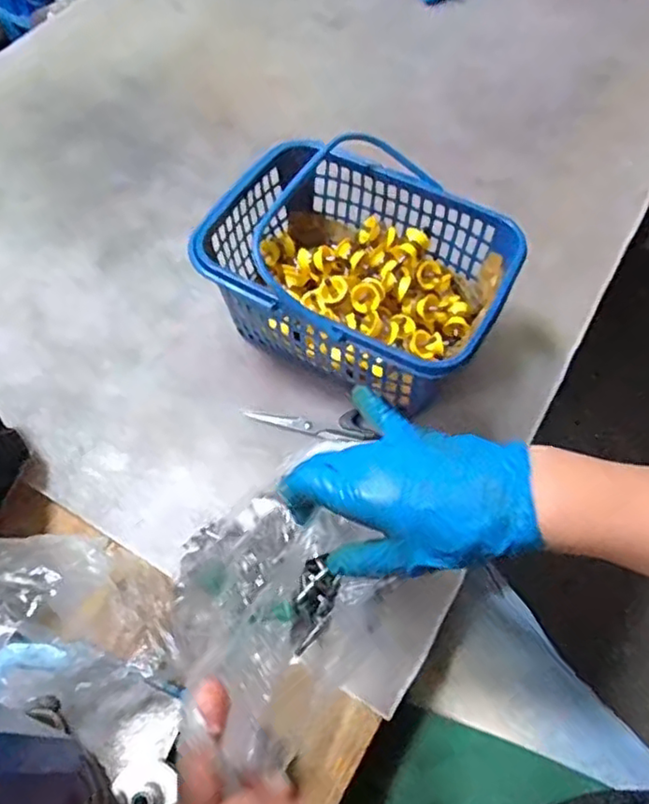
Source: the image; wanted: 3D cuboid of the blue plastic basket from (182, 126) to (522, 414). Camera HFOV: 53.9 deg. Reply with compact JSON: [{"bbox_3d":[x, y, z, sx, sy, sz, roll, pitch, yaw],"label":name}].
[{"bbox_3d":[0.027,-0.102,0.552,0.233,0.117,0.177,27,64,13],"label":"blue plastic basket"}]

